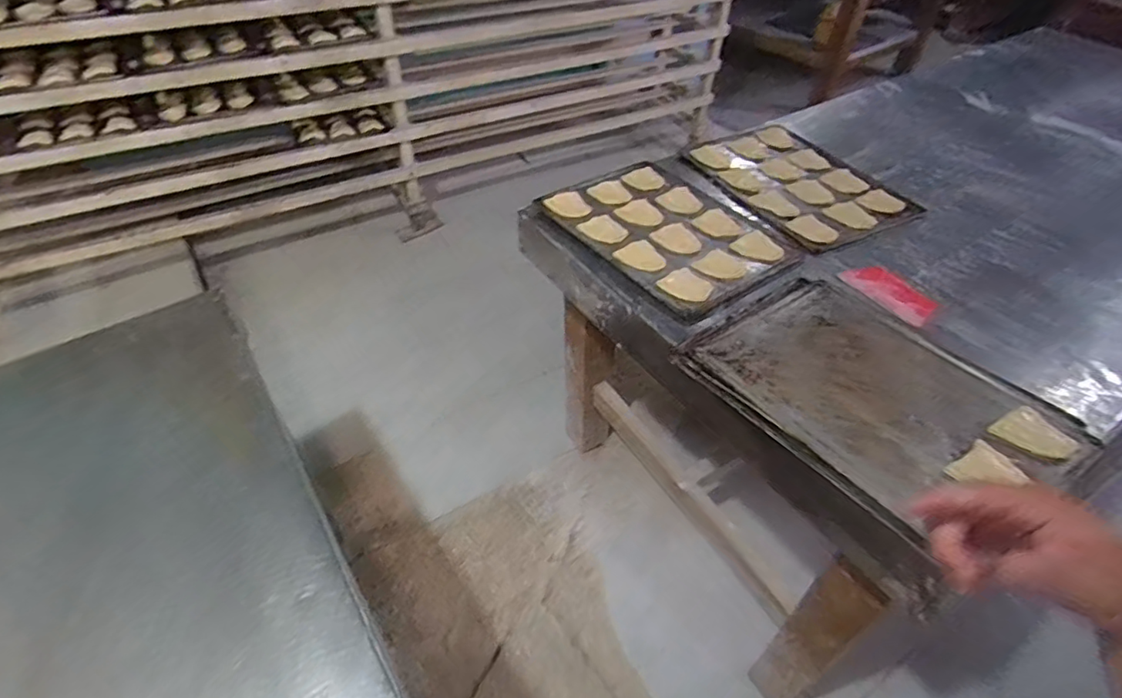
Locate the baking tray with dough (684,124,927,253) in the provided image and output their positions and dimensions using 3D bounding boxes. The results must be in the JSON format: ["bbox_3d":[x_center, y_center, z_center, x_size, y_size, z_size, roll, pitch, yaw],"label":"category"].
[{"bbox_3d":[0.532,-0.396,1.324,0.367,0.026,0.467,-18,49,-17],"label":"baking tray with dough"}]

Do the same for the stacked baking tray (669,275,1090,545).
[{"bbox_3d":[0.458,0.053,0.857,0.369,0.029,0.456,-27,52,-24],"label":"stacked baking tray"}]

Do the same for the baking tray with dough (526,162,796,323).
[{"bbox_3d":[0.197,-0.250,1.165,0.333,0.024,0.470,-28,53,-25],"label":"baking tray with dough"}]

